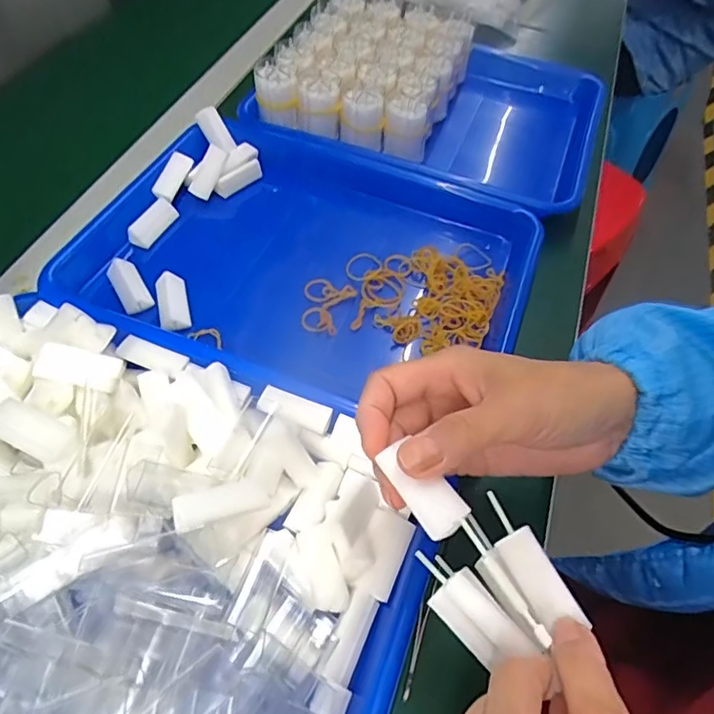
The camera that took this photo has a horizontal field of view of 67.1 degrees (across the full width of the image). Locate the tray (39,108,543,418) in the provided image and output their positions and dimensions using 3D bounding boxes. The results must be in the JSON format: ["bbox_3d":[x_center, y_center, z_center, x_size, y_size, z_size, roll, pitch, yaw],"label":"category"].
[{"bbox_3d":[-0.038,-0.075,0.436,0.337,0.049,0.248,20,57,10],"label":"tray"}]

